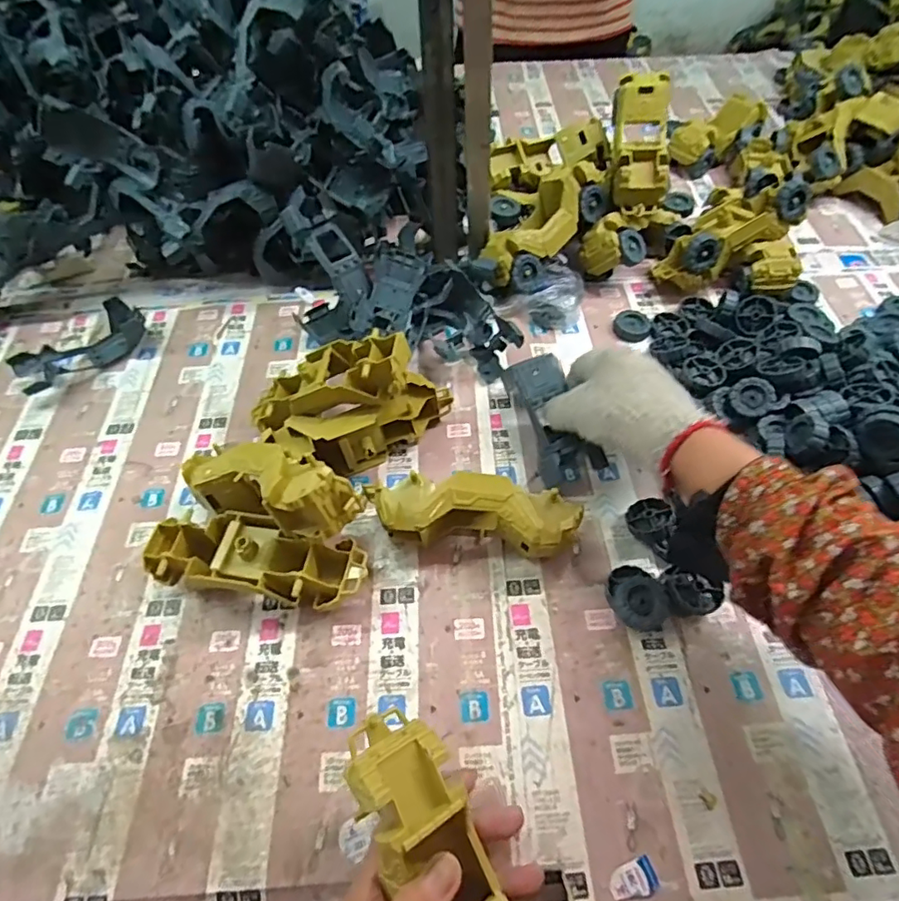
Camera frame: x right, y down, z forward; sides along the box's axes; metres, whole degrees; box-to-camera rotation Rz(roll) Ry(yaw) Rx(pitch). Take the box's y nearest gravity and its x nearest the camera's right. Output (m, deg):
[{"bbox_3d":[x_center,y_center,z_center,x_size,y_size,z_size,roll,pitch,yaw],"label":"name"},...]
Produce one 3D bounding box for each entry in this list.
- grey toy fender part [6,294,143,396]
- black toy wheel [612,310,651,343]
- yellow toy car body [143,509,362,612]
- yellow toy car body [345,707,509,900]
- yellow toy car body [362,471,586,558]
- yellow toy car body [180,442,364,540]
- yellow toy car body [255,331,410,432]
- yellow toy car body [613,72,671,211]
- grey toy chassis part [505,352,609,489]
[{"bbox_3d":[-0.397,-0.112,0.603,0.138,0.036,0.066,-37,62,-20],"label":"grey toy fender part"},{"bbox_3d":[0.196,-0.133,0.601,0.037,0.011,0.037,-2,56,2],"label":"black toy wheel"},{"bbox_3d":[-0.151,0.088,0.441,0.178,0.052,0.061,7,57,8],"label":"yellow toy car body"},{"bbox_3d":[-0.001,0.227,0.297,0.053,0.035,0.169,-25,77,-14],"label":"yellow toy car body"},{"bbox_3d":[0.019,0.055,0.451,0.170,0.057,0.053,4,56,6],"label":"yellow toy car body"},{"bbox_3d":[-0.142,0.024,0.438,0.166,0.050,0.060,9,55,29],"label":"yellow toy car body"},{"bbox_3d":[-0.105,-0.062,0.489,0.151,0.040,0.058,-15,53,20],"label":"yellow toy car body"},{"bbox_3d":[0.209,-0.339,0.616,0.059,0.058,0.153,2,78,4],"label":"yellow toy car body"},{"bbox_3d":[0.091,-0.031,0.502,0.048,0.044,0.129,-15,66,-7],"label":"grey toy chassis part"}]

